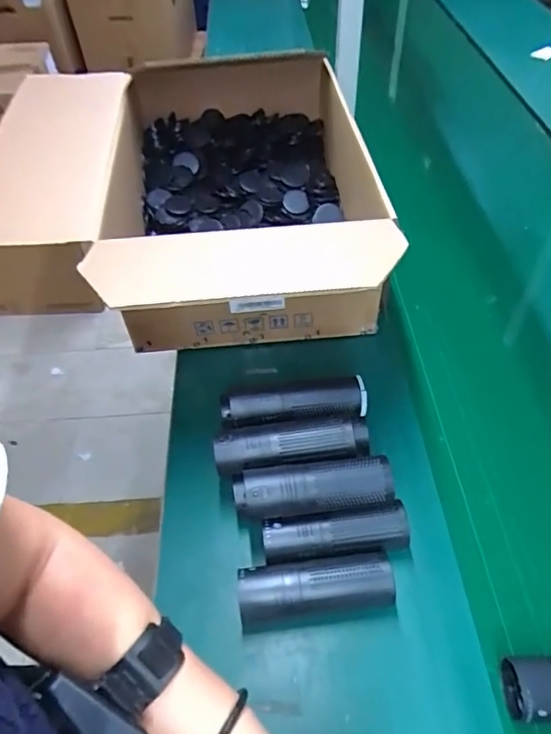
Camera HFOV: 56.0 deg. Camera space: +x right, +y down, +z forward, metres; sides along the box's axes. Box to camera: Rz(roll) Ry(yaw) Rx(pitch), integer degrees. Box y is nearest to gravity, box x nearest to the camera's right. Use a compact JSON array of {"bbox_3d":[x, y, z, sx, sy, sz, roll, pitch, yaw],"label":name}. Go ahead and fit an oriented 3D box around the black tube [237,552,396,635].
[{"bbox_3d":[0.041,0.238,0.552,0.167,0.051,0.058,-8,49,-3],"label":"black tube"}]

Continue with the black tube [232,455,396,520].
[{"bbox_3d":[0.040,0.138,0.581,0.180,0.050,0.062,-3,49,1],"label":"black tube"}]

